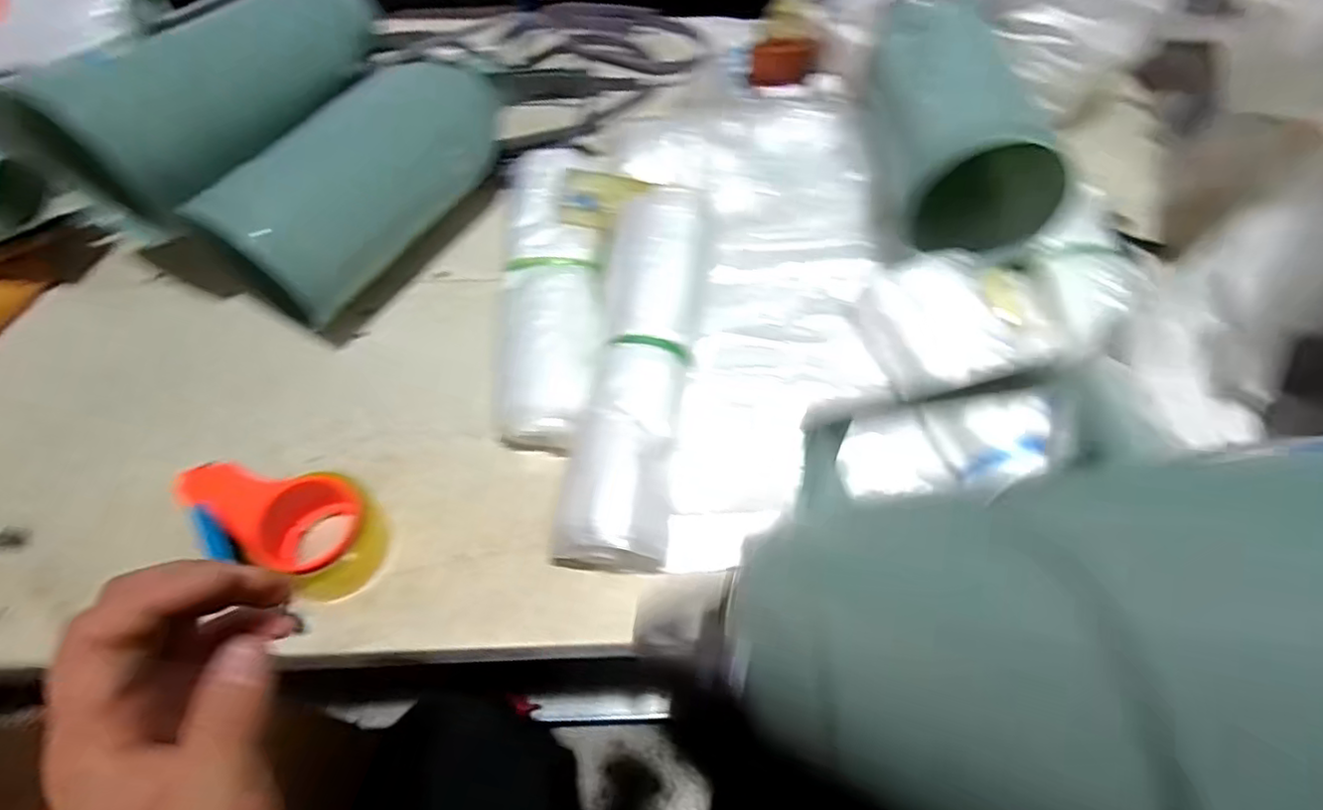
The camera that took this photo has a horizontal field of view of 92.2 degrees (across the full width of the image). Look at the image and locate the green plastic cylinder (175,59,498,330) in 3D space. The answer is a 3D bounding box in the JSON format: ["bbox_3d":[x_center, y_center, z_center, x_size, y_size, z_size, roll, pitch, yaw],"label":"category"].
[{"bbox_3d":[-0.314,-0.250,0.675,0.145,0.128,0.329,26,61,16],"label":"green plastic cylinder"}]

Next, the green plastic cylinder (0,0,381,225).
[{"bbox_3d":[-0.450,-0.358,0.657,0.124,0.137,0.363,26,61,16],"label":"green plastic cylinder"}]

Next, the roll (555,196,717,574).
[{"bbox_3d":[-0.022,-0.054,0.610,0.117,0.075,0.417,7,58,4],"label":"roll"}]

